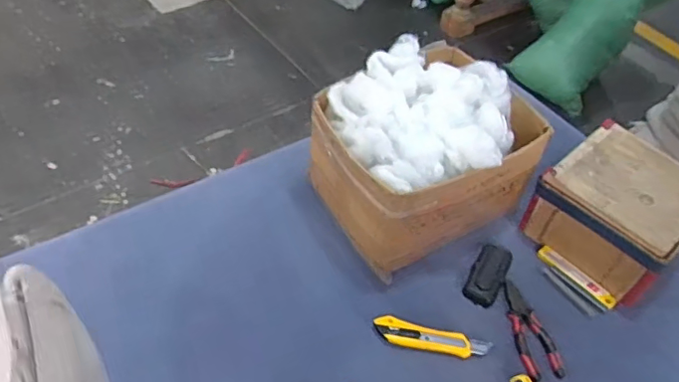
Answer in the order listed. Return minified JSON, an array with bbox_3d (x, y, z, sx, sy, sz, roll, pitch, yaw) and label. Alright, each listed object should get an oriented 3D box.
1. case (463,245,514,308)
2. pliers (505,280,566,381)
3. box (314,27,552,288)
[{"bbox_3d":[0.237,0.132,0.885,0.051,0.028,0.107,25,51,18],"label":"case"},{"bbox_3d":[0.280,0.203,0.831,0.058,0.012,0.158,-6,49,-9],"label":"pliers"},{"bbox_3d":[0.127,-0.070,0.899,0.301,0.226,0.271,-25,54,-24],"label":"box"}]

